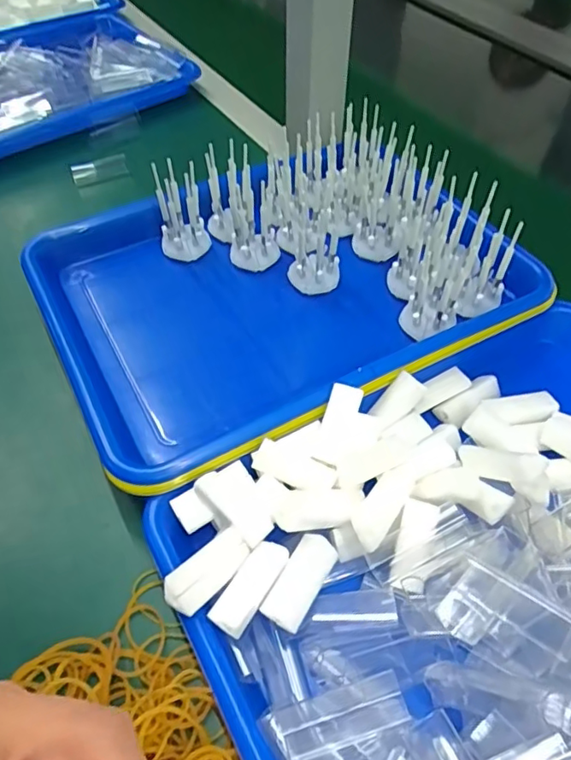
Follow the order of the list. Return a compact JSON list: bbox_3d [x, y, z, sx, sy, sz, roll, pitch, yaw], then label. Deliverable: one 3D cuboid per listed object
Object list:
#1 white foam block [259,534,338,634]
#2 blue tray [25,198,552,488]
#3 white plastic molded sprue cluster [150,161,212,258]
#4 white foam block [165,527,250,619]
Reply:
[{"bbox_3d":[0.008,0.100,0.279,0.020,0.009,0.046,27,56,19],"label":"white foam block"},{"bbox_3d":[-0.009,-0.069,0.418,0.318,0.042,0.245,-24,56,-19],"label":"blue tray"},{"bbox_3d":[-0.081,-0.128,0.434,0.037,0.083,0.030,-12,53,-10],"label":"white plastic molded sprue cluster"},{"bbox_3d":[-0.037,0.093,0.273,0.019,0.011,0.048,33,41,23],"label":"white foam block"}]

